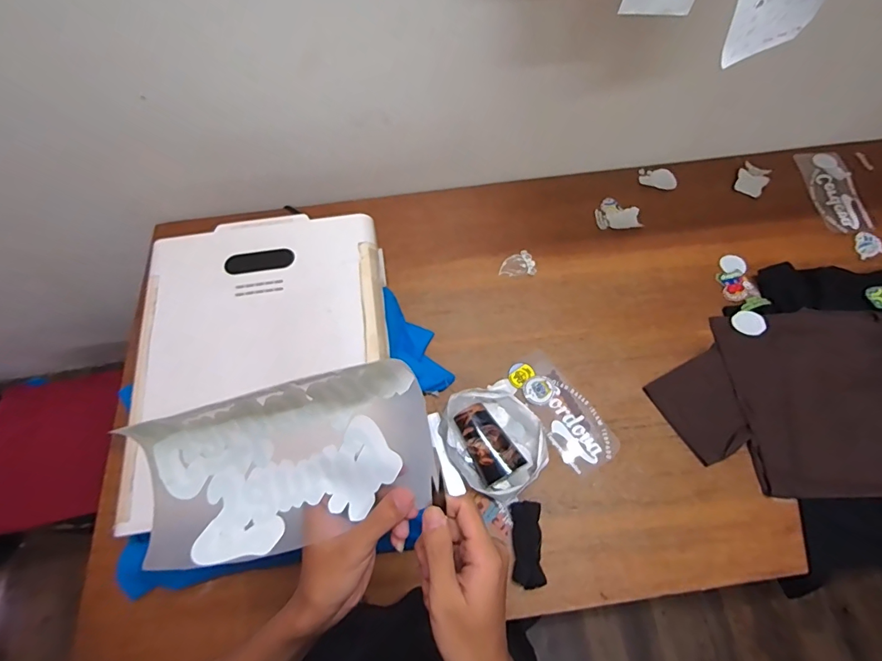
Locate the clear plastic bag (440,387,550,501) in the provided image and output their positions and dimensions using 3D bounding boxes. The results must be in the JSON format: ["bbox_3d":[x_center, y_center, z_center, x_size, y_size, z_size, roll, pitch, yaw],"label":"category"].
[{"bbox_3d":[0.092,0.191,0.784,0.165,0.075,0.197,-41,70,-16],"label":"clear plastic bag"}]

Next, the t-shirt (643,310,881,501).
[{"bbox_3d":[0.770,0.124,0.805,0.714,0.043,0.341,-1,65,2],"label":"t-shirt"}]

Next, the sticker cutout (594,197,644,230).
[{"bbox_3d":[0.416,-0.279,1.033,0.102,0.006,0.089,-2,65,1],"label":"sticker cutout"}]

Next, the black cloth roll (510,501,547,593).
[{"bbox_3d":[0.144,0.357,0.728,0.051,0.034,0.130,2,65,3],"label":"black cloth roll"}]

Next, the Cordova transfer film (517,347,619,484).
[{"bbox_3d":[0.228,0.152,0.834,0.109,0.009,0.246,-32,68,-12],"label":"Cordova transfer film"}]

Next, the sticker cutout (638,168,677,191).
[{"bbox_3d":[0.537,-0.375,1.082,0.089,0.011,0.062,10,68,13],"label":"sticker cutout"}]

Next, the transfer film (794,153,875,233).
[{"bbox_3d":[0.946,-0.338,1.058,0.124,0.008,0.243,0,65,0],"label":"transfer film"}]

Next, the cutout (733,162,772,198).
[{"bbox_3d":[0.759,-0.369,1.066,0.068,0.007,0.101,32,73,21],"label":"cutout"}]

